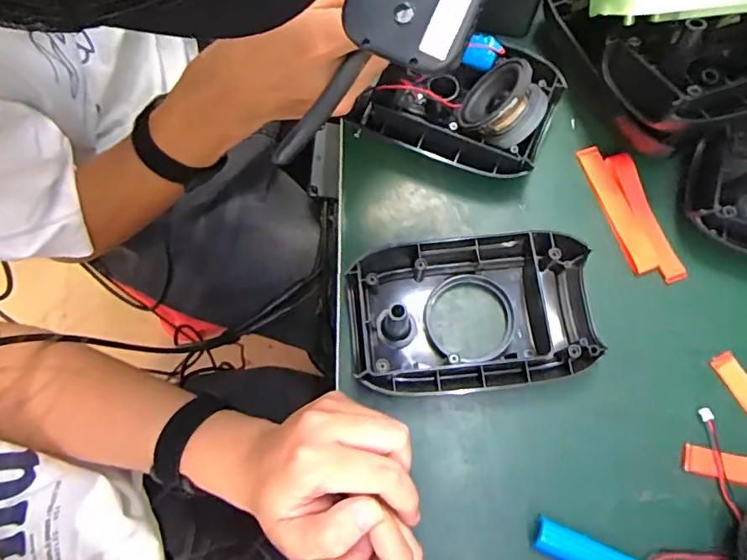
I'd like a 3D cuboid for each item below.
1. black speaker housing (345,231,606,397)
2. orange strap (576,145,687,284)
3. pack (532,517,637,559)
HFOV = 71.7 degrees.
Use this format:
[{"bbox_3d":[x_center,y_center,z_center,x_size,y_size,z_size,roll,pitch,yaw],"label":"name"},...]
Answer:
[{"bbox_3d":[0.063,0.022,0.340,0.153,0.035,0.100,-6,77,0],"label":"black speaker housing"},{"bbox_3d":[0.186,-0.049,0.374,0.033,0.005,0.111,-18,77,-3],"label":"orange strap"},{"bbox_3d":[0.130,0.167,0.313,0.069,0.014,0.019,22,78,6],"label":"pack"}]

